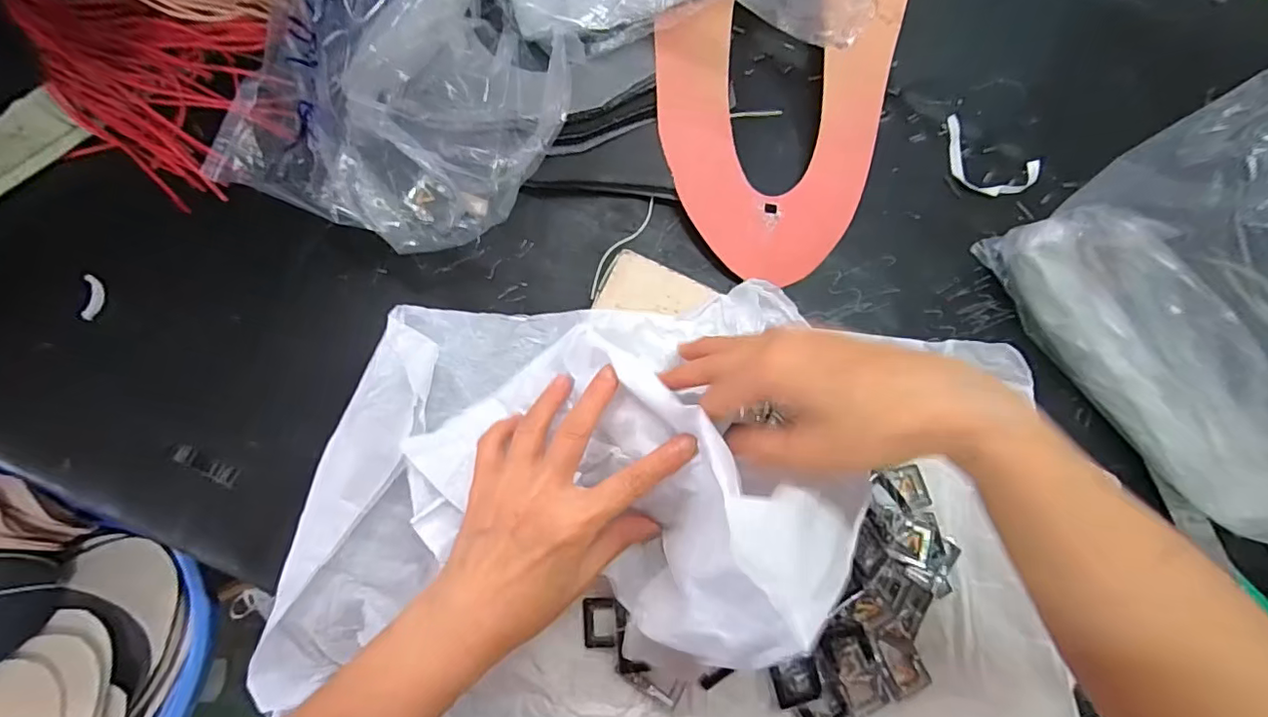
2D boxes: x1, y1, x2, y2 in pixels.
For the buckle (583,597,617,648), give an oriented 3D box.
[{"bbox_3d":[-0.020,0.163,0.337,0.023,0.004,0.029,-10,69,23],"label":"buckle"}]

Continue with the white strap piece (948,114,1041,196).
[{"bbox_3d":[0.289,-0.159,0.449,0.085,0.007,0.054,32,81,-1],"label":"white strap piece"}]

